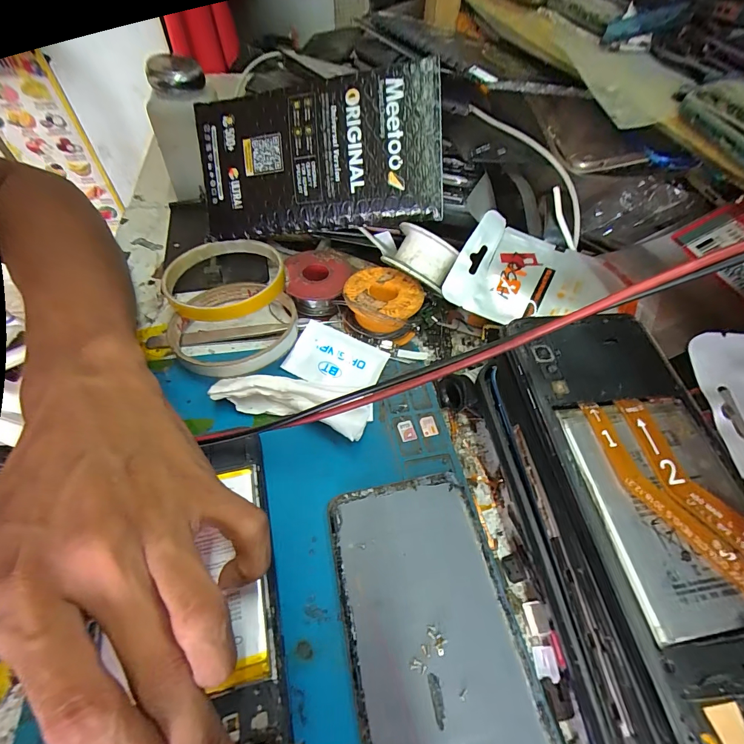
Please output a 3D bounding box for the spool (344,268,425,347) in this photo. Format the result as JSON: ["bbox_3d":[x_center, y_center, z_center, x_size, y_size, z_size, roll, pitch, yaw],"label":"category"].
[{"bbox_3d":[0.008,-0.047,0.257,0.051,0.024,0.047,1,54,-2],"label":"spool"}]

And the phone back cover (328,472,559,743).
[{"bbox_3d":[0.029,0.123,0.152,0.070,0.005,0.154,-10,55,-10],"label":"phone back cover"}]

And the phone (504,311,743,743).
[{"bbox_3d":[0.108,0.044,0.140,0.073,0.011,0.156,-5,59,-8],"label":"phone"}]

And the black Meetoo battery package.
[{"bbox_3d":[-0.042,-0.148,0.256,0.173,0.096,0.016,0,15,14],"label":"black Meetoo battery package"}]

